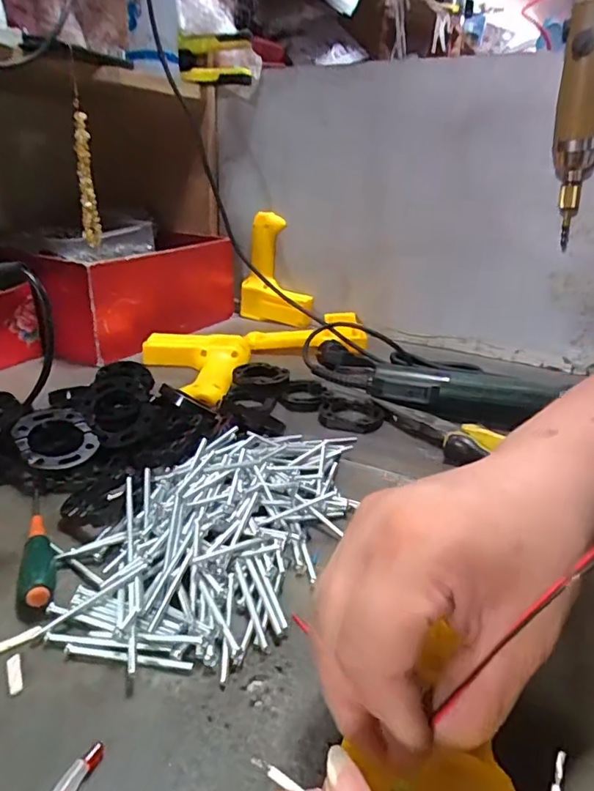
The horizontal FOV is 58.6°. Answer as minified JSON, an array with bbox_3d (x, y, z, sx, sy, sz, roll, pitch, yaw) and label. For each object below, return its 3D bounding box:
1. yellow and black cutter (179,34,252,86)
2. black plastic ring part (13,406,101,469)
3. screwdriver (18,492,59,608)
[{"bbox_3d":[-0.103,-0.424,0.665,0.090,0.055,0.021,2,24,0],"label":"yellow and black cutter"},{"bbox_3d":[-0.174,0.030,0.382,0.056,0.005,0.050,42,44,21],"label":"black plastic ring part"},{"bbox_3d":[-0.151,0.082,0.314,0.016,0.016,0.116,-8,26,-20],"label":"screwdriver"}]

